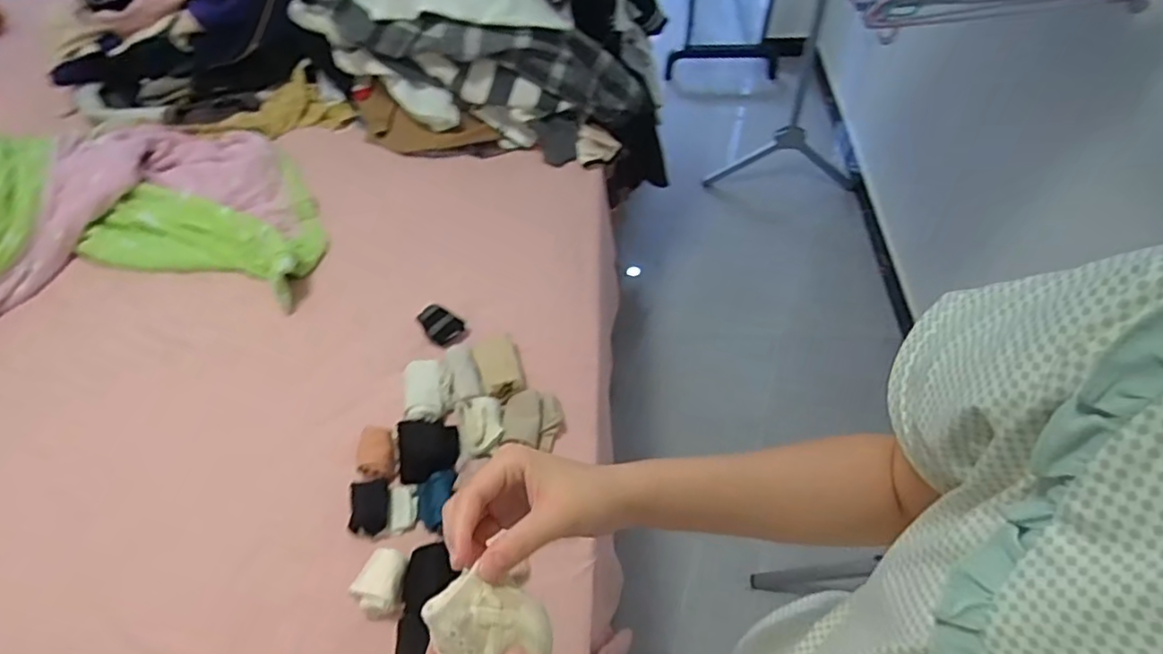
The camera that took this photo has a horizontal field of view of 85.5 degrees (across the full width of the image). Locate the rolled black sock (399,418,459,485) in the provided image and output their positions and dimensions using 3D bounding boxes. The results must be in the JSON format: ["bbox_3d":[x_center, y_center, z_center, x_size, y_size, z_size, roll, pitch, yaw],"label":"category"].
[{"bbox_3d":[-0.225,0.181,0.925,0.084,0.030,0.090,-3,72,-13],"label":"rolled black sock"}]

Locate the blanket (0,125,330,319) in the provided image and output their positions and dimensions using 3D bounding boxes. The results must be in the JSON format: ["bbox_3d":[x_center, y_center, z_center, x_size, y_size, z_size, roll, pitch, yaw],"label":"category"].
[{"bbox_3d":[-0.977,-0.201,1.105,0.912,0.195,0.569,-18,55,-12],"label":"blanket"}]

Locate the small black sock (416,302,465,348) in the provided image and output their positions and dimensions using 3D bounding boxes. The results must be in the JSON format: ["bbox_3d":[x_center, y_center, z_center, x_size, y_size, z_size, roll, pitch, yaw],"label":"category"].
[{"bbox_3d":[-0.236,-0.005,1.058,0.059,0.074,0.029,-46,26,-13],"label":"small black sock"}]

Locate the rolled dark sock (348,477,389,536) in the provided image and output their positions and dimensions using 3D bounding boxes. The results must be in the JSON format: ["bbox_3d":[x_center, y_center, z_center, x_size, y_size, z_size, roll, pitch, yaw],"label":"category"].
[{"bbox_3d":[-0.295,0.250,0.876,0.055,0.026,0.076,-4,53,-2],"label":"rolled dark sock"}]

